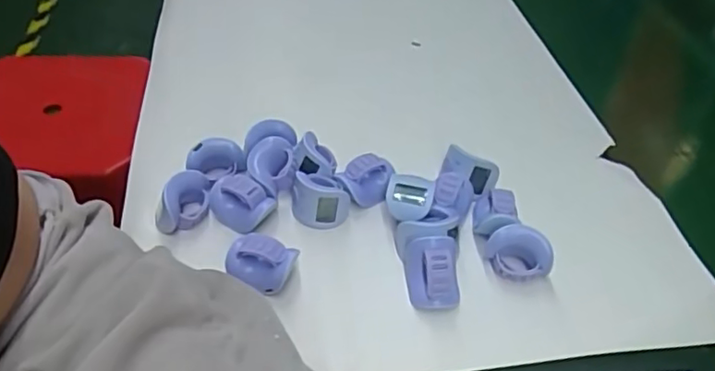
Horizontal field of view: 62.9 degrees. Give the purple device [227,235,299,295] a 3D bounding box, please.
[{"bbox_3d":[-0.058,0.045,0.341,0.038,0.023,0.025,7,44,2],"label":"purple device"}]

